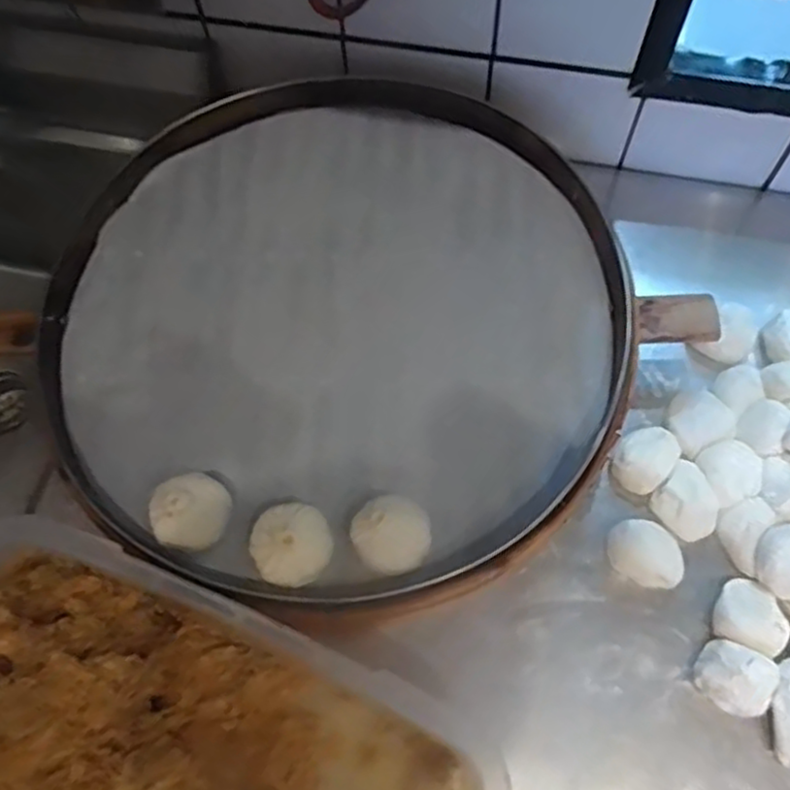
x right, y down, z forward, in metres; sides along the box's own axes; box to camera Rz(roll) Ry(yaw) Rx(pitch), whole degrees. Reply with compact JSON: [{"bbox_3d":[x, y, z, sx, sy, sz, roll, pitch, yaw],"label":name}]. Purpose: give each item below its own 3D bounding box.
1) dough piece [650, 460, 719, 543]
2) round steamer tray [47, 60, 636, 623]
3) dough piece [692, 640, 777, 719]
[{"bbox_3d":[0.248,0.092,0.592,0.053,0.030,0.052,-1,65,2],"label":"dough piece"},{"bbox_3d":[-0.049,-0.088,0.614,0.487,0.056,0.521,12,66,8],"label":"round steamer tray"},{"bbox_3d":[0.260,0.216,0.534,0.051,0.035,0.048,-1,65,2],"label":"dough piece"}]

